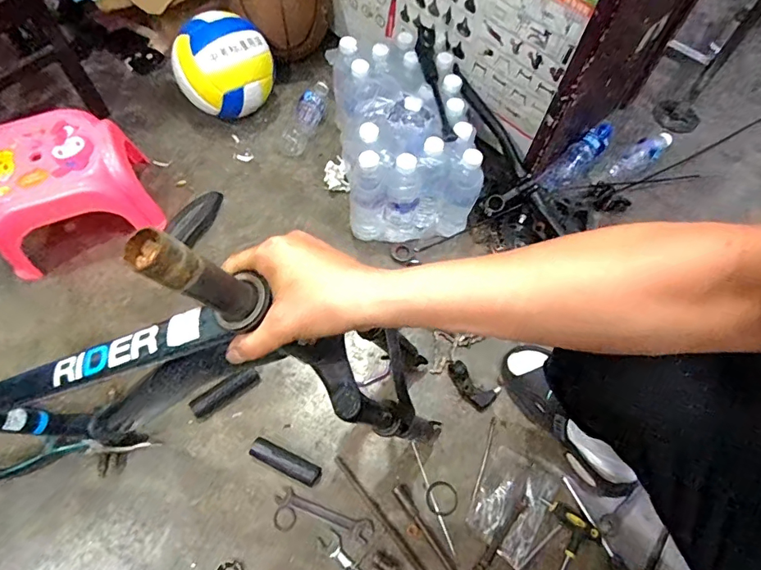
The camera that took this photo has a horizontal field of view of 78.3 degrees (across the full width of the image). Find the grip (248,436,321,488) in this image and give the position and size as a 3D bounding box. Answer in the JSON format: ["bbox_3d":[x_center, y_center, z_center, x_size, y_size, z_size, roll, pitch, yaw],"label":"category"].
[{"bbox_3d":[-0.152,0.285,0.753,0.117,0.032,0.032,24,66,10],"label":"grip"}]

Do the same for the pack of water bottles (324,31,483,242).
[{"bbox_3d":[0.041,-0.302,0.937,0.226,0.220,0.353,-6,64,-5],"label":"pack of water bottles"}]

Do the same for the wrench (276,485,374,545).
[{"bbox_3d":[-0.088,0.359,0.732,0.158,0.006,0.034,19,65,8],"label":"wrench"}]

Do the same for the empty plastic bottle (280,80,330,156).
[{"bbox_3d":[-0.170,-0.392,1.064,0.069,0.057,0.208,23,66,9],"label":"empty plastic bottle"}]

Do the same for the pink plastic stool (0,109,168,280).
[{"bbox_3d":[-0.589,-0.183,0.885,0.278,0.176,0.213,-21,67,-12],"label":"pink plastic stool"}]

